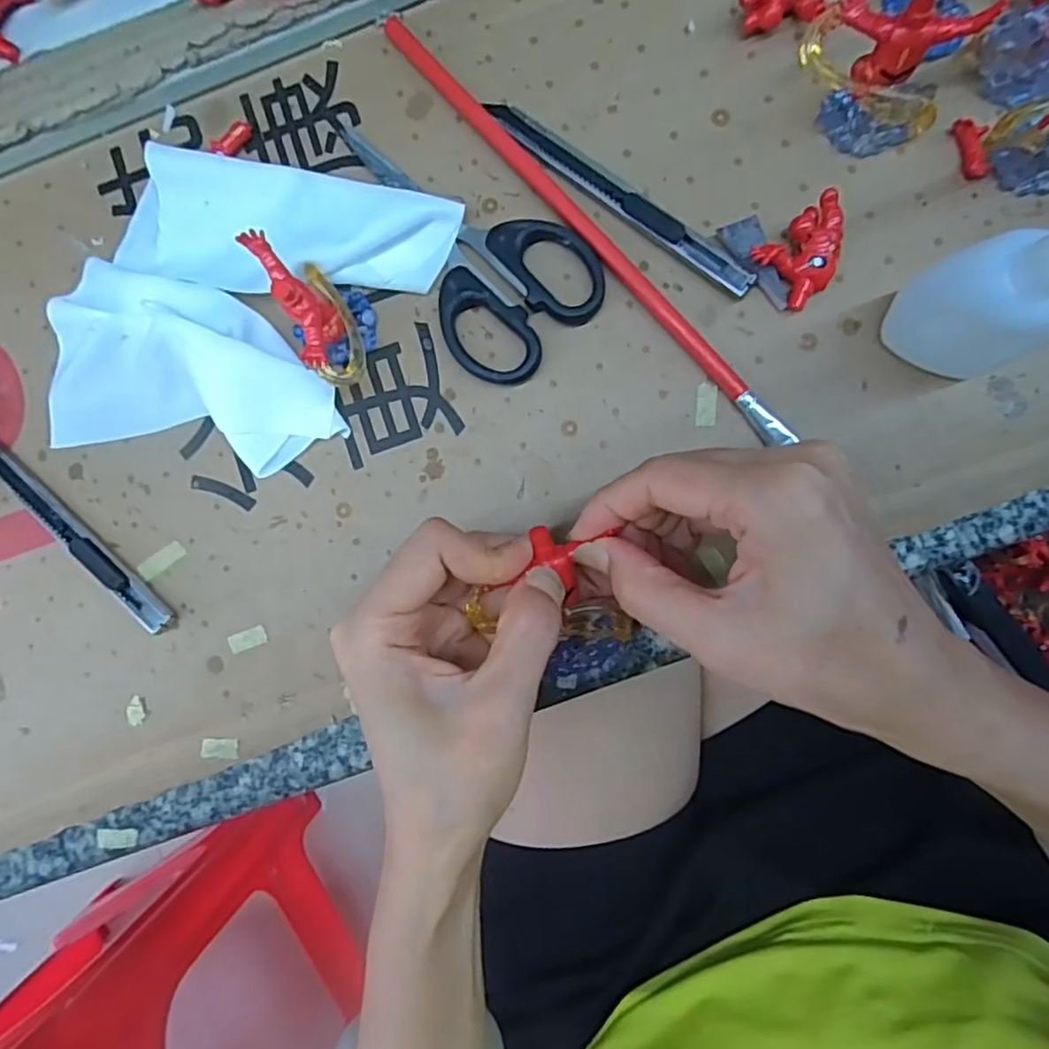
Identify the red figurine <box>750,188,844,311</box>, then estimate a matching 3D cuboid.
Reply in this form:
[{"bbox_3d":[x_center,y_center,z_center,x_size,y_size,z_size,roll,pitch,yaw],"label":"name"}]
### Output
[{"bbox_3d":[0.110,-0.105,0.251,0.036,0.016,0.028,-39,86,2],"label":"red figurine"}]

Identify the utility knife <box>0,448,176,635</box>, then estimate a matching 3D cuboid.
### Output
[{"bbox_3d":[-0.190,0.004,0.270,0.115,0.011,0.010,42,91,4],"label":"utility knife"}]

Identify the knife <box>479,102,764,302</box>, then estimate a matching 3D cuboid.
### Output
[{"bbox_3d":[0.037,-0.132,0.262,0.128,0.009,0.012,39,91,4],"label":"knife"}]

